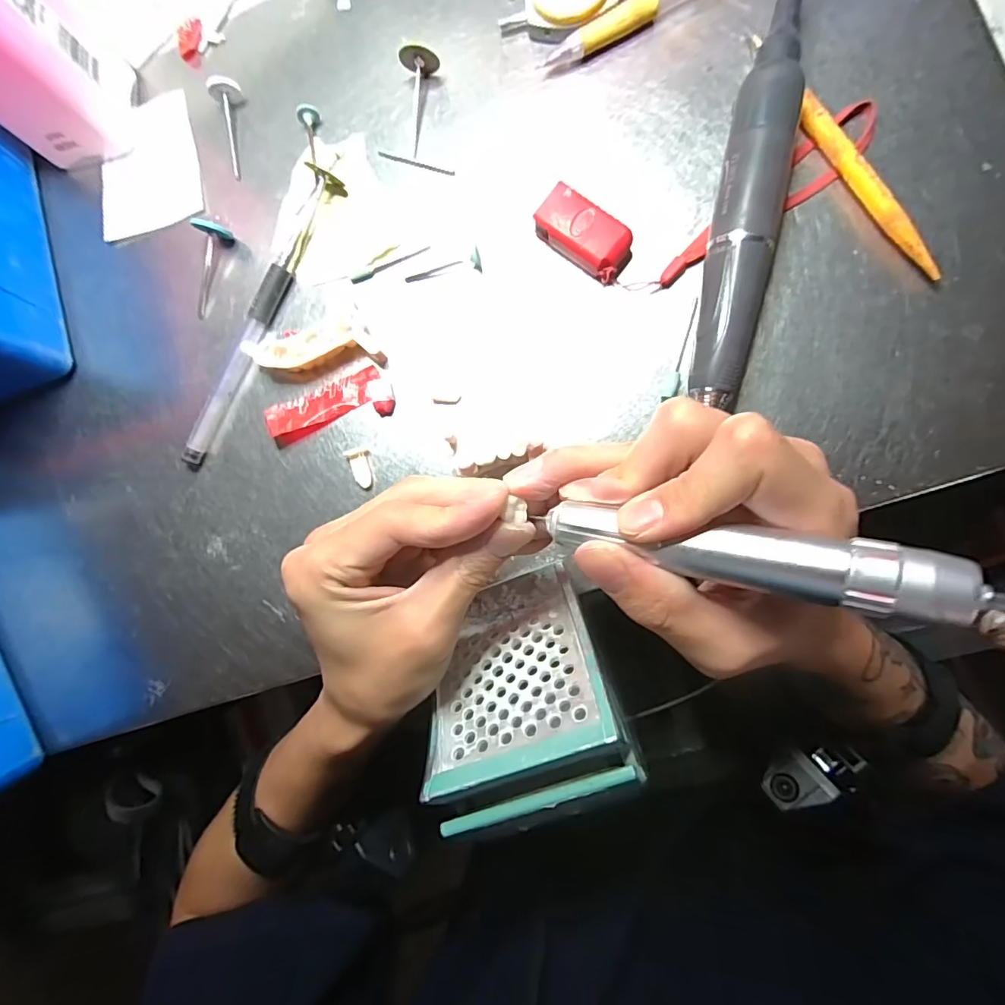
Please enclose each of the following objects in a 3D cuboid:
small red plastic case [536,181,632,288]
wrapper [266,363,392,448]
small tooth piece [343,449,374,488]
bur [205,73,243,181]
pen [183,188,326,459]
[{"bbox_3d":[0.038,-0.123,0.234,0.045,0.019,0.024,39,94,8],"label":"small red plastic case"},{"bbox_3d":[-0.088,-0.048,0.254,0.065,0.010,0.025,-18,85,7],"label":"wrapper"},{"bbox_3d":[-0.071,-0.018,0.252,0.011,0.006,0.020,-23,85,7],"label":"small tooth piece"},{"bbox_3d":[-0.146,-0.202,0.271,0.014,0.018,0.046,-8,87,8],"label":"bur"},{"bbox_3d":[-0.129,-0.094,0.261,0.015,0.012,0.156,25,92,9],"label":"pen"}]

